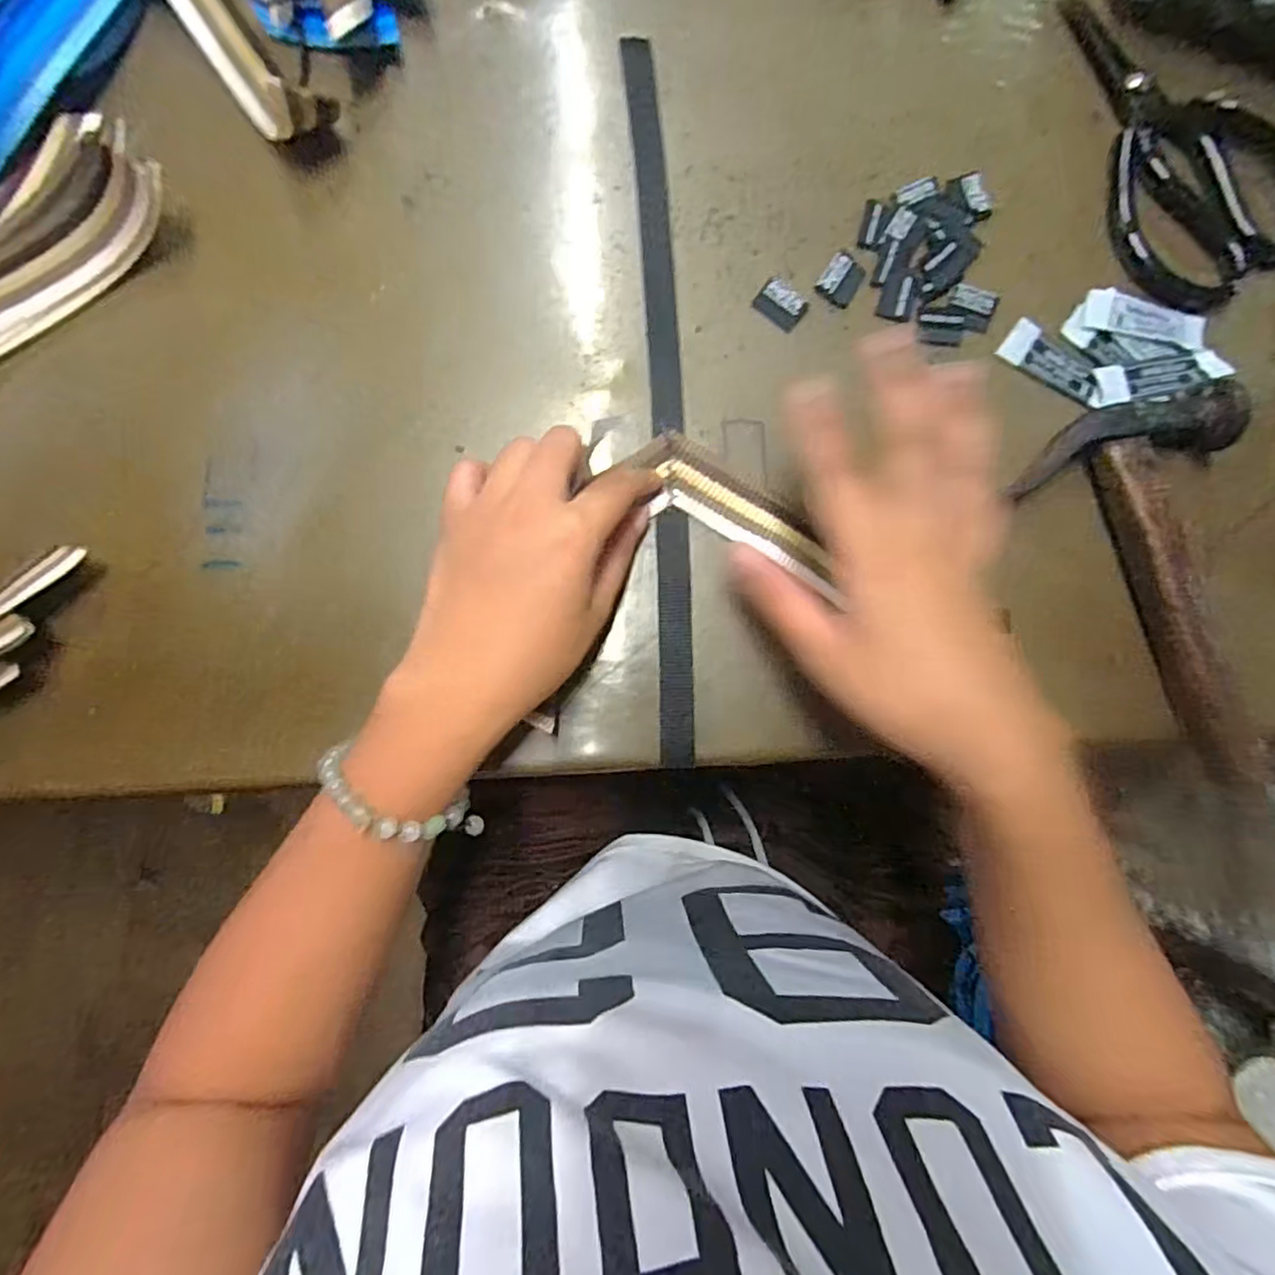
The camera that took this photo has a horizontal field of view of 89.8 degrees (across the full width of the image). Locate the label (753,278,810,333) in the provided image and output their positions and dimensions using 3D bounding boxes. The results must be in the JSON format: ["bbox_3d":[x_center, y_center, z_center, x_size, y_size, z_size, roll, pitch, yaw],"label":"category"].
[{"bbox_3d":[0.073,-0.169,0.322,0.025,0.004,0.019,37,84,1],"label":"label"}]

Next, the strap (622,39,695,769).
[{"bbox_3d":[0.013,-0.122,0.316,0.019,0.004,0.364,-3,85,-3],"label":"strap"}]

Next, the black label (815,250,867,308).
[{"bbox_3d":[0.104,-0.182,0.324,0.018,0.004,0.025,34,84,1],"label":"black label"}]

